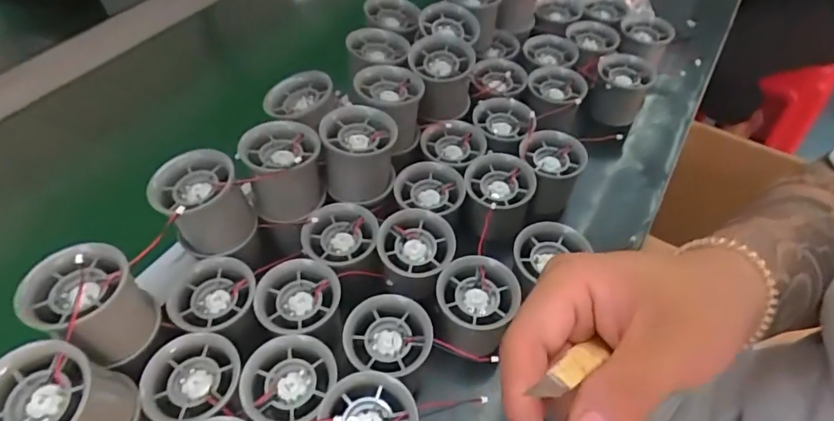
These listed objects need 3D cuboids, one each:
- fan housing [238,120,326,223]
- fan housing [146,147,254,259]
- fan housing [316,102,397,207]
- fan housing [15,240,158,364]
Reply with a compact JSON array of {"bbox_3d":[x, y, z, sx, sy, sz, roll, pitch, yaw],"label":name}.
[{"bbox_3d":[-0.097,-0.027,0.372,0.053,0.056,0.058,-8,50,-6],"label":"fan housing"},{"bbox_3d":[-0.147,-0.002,0.350,0.054,0.064,0.050,0,50,0],"label":"fan housing"},{"bbox_3d":[-0.044,-0.044,0.386,0.056,0.055,0.053,-8,50,-6],"label":"fan housing"},{"bbox_3d":[-0.191,0.057,0.299,0.045,0.070,0.054,22,54,18],"label":"fan housing"}]

